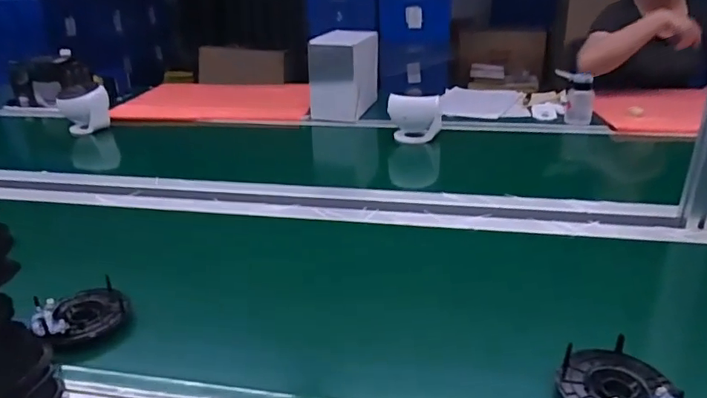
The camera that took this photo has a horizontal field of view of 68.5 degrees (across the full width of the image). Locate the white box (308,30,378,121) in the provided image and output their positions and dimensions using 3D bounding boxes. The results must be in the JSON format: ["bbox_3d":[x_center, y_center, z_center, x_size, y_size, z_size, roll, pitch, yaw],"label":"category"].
[{"bbox_3d":[-0.025,-0.329,1.383,0.130,0.206,0.226,7,26,16],"label":"white box"}]

